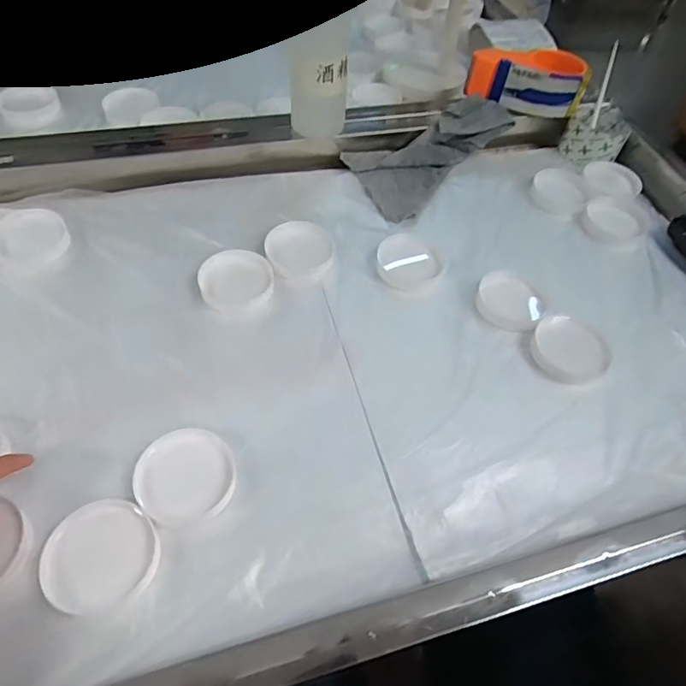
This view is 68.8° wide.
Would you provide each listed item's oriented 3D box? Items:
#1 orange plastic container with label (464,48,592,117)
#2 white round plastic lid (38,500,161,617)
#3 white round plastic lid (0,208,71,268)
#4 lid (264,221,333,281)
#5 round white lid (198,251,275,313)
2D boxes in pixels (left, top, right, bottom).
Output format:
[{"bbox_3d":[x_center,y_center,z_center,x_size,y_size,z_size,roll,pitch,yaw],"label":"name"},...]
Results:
[{"bbox_3d":[0.261,-0.372,0.709,0.161,0.060,0.069,13,54,8],"label":"orange plastic container with label"},{"bbox_3d":[-0.178,0.155,0.367,0.079,0.009,0.074,-2,54,-6],"label":"white round plastic lid"},{"bbox_3d":[-0.347,-0.116,0.556,0.075,0.014,0.086,-27,61,-22],"label":"white round plastic lid"},{"bbox_3d":[-0.048,-0.107,0.570,0.074,0.012,0.082,-14,57,-15],"label":"lid"},{"bbox_3d":[-0.113,-0.066,0.534,0.075,0.018,0.070,3,54,-4],"label":"round white lid"}]

